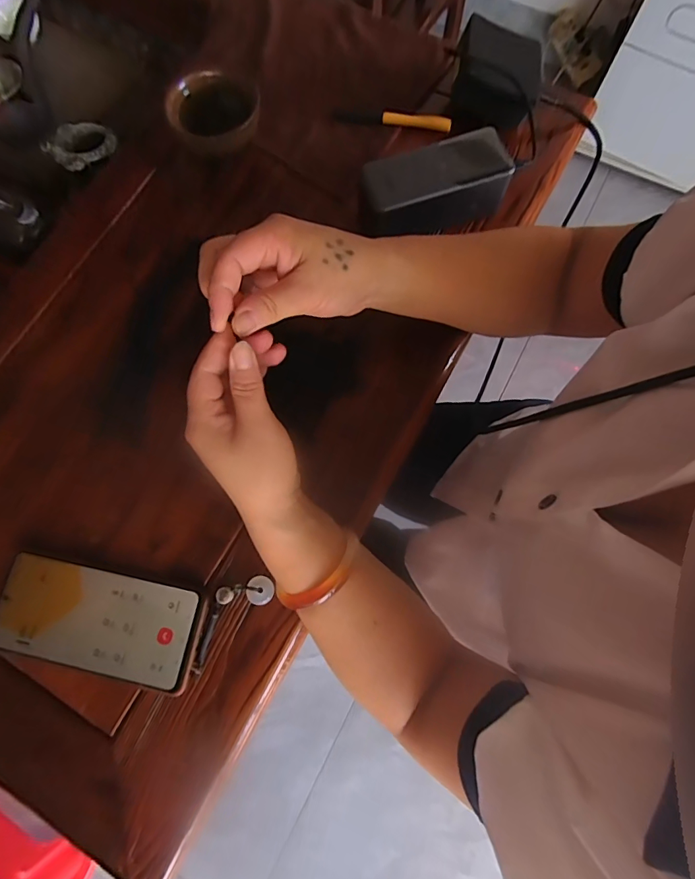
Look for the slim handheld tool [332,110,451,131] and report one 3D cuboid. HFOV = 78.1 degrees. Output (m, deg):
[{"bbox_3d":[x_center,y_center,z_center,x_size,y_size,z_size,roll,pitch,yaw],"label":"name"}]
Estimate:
[{"bbox_3d":[0.045,-0.332,0.441,0.121,0.013,0.012,12,76,5],"label":"slim handheld tool"}]

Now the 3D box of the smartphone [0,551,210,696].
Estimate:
[{"bbox_3d":[-0.193,0.140,0.333,0.159,0.013,0.073,12,76,5],"label":"smartphone"}]

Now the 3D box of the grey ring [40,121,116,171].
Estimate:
[{"bbox_3d":[-0.294,-0.327,0.475,0.067,0.010,0.067,0,76,1],"label":"grey ring"}]

